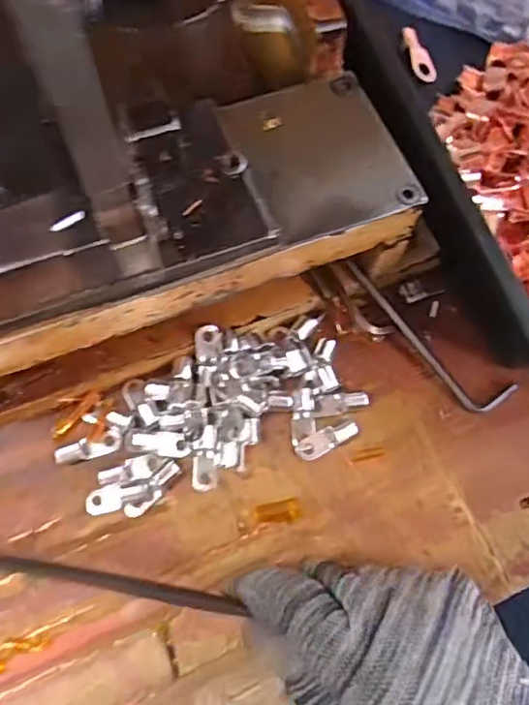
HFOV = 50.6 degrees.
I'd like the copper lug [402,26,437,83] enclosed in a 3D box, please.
[{"bbox_3d":[0.107,-0.207,0.389,0.017,0.005,0.040,-25,91,-11],"label":"copper lug"}]

